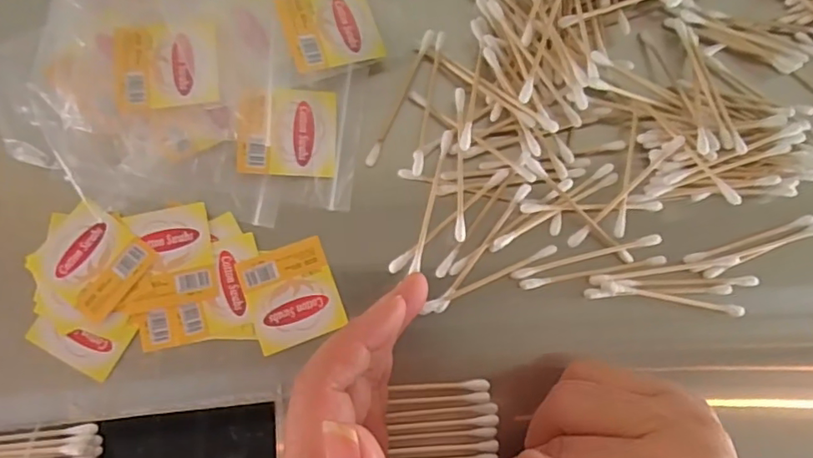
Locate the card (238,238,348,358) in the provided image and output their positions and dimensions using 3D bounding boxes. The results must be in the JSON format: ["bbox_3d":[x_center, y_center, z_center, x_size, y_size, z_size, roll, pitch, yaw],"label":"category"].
[{"bbox_3d":[-0.051,0.029,0.248,0.039,0.004,0.042,-20,84,-8],"label":"card"}]

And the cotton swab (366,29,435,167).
[{"bbox_3d":[-0.003,-0.062,0.266,0.005,0.006,0.071,25,83,-1],"label":"cotton swab"}]

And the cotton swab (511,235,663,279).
[{"bbox_3d":[0.084,0.013,0.261,0.072,0.005,0.005,-13,83,-7],"label":"cotton swab"}]

